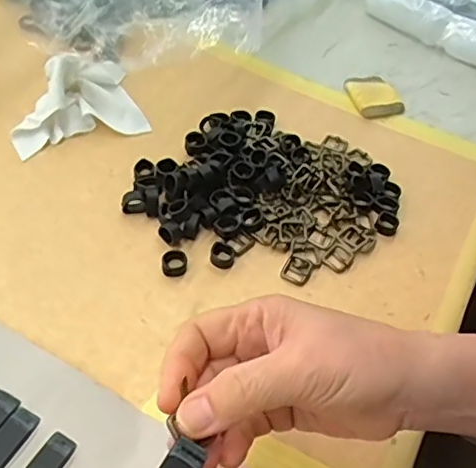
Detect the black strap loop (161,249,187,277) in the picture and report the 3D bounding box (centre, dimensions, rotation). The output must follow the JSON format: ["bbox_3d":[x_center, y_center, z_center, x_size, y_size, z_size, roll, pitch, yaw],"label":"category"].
[{"bbox_3d":[-0.045,0.020,0.417,0.017,0.007,0.021,6,51,-5],"label":"black strap loop"}]

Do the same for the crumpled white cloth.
[{"bbox_3d":[-0.139,-0.116,0.497,0.110,0.037,0.086,-12,54,-19],"label":"crumpled white cloth"}]

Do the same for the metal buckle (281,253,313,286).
[{"bbox_3d":[0.043,0.025,0.425,0.020,0.004,0.024,29,52,13],"label":"metal buckle"}]

